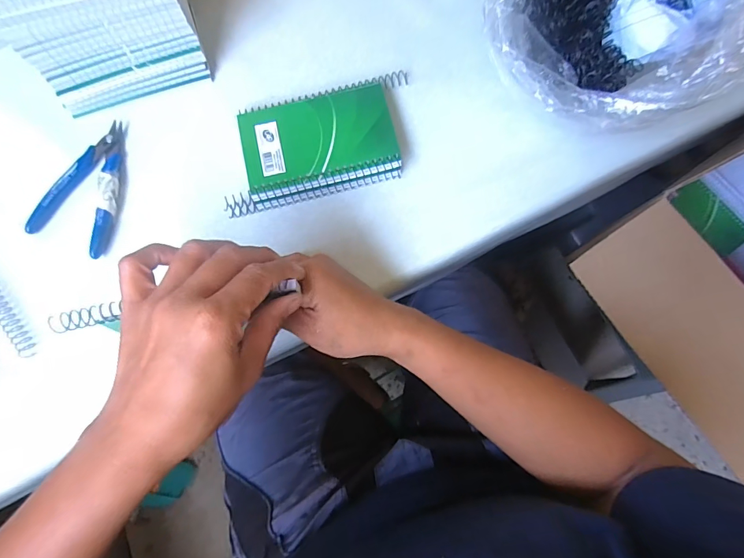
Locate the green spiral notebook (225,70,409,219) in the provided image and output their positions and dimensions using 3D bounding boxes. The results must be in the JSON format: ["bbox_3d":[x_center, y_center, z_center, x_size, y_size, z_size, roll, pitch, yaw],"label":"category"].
[{"bbox_3d":[-0.049,-0.120,0.354,0.167,0.020,0.095,-15,78,-2],"label":"green spiral notebook"}]

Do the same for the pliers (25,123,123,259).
[{"bbox_3d":[-0.251,-0.083,0.352,0.065,0.013,0.120,8,78,3],"label":"pliers"}]

